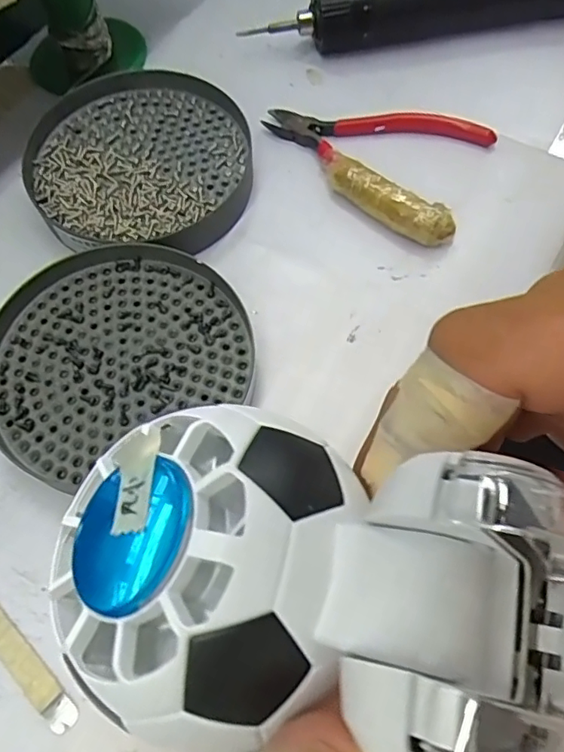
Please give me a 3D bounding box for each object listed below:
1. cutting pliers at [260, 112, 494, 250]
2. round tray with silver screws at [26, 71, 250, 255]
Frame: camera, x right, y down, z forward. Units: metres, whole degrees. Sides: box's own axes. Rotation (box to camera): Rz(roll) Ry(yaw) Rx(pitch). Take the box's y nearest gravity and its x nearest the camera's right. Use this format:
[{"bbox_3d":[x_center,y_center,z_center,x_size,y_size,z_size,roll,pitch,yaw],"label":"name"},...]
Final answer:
[{"bbox_3d":[0.044,-0.118,0.299,0.115,0.020,0.080,23,69,11],"label":"cutting pliers"},{"bbox_3d":[-0.073,-0.111,0.297,0.113,0.016,0.110,0,66,1],"label":"round tray with silver screws"}]

